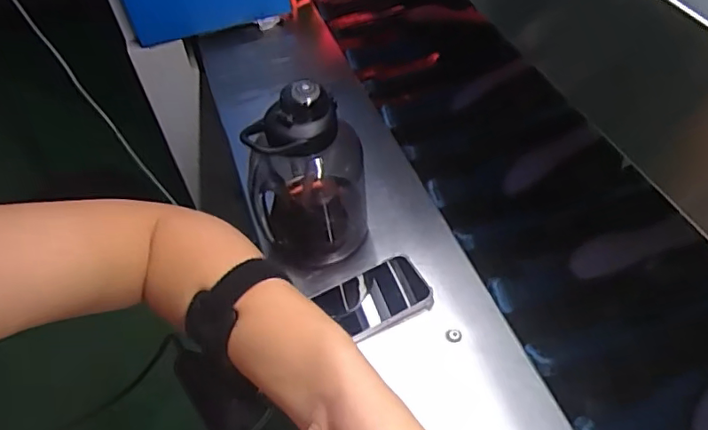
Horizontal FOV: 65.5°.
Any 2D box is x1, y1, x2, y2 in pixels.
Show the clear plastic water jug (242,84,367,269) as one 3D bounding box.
[{"bbox_3d":[-0.053,-0.042,0.641,0.125,0.232,0.100,-5,47,0],"label":"clear plastic water jug"}]

